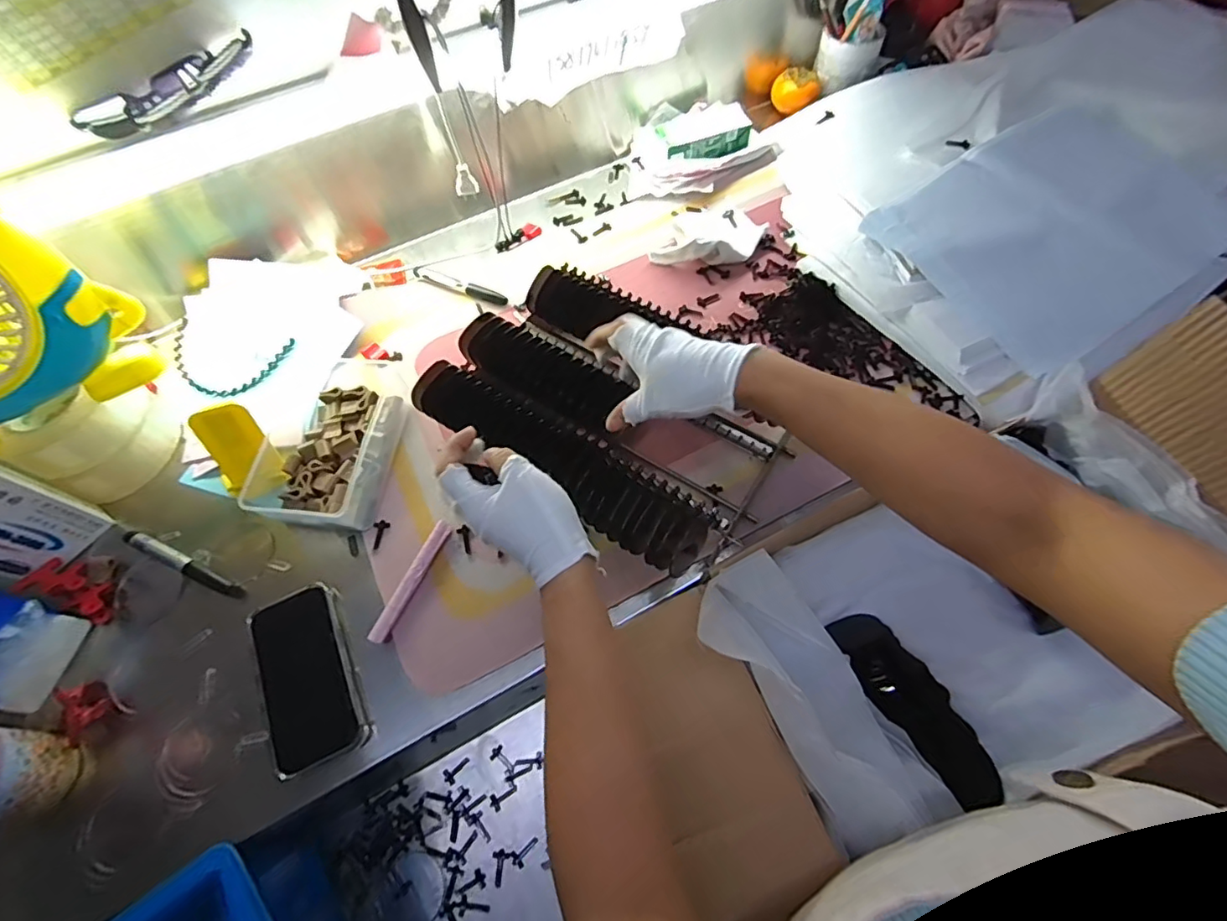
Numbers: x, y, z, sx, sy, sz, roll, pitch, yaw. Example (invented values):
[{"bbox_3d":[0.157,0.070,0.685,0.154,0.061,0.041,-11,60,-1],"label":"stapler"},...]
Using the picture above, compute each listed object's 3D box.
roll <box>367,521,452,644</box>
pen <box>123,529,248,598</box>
[{"bbox_3d":[-0.192,0.114,0.521,0.019,0.023,0.119,23,65,14],"label":"roll"},{"bbox_3d":[-0.430,0.100,0.542,0.144,0.017,0.016,21,65,13],"label":"pen"}]

